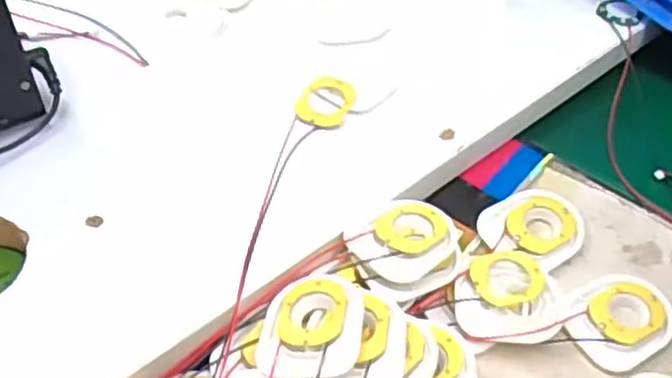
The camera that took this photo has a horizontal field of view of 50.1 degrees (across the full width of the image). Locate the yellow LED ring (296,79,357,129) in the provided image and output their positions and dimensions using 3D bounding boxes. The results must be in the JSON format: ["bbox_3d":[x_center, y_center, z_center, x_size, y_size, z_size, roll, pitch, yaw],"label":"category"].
[{"bbox_3d":[-0.006,-0.053,0.439,0.031,0.009,0.036,20,50,15],"label":"yellow LED ring"}]

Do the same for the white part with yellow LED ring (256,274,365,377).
[{"bbox_3d":[-0.011,0.063,0.340,0.047,0.009,0.056,7,48,4],"label":"white part with yellow LED ring"}]

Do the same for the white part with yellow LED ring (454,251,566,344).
[{"bbox_3d":[0.092,0.058,0.382,0.056,0.017,0.046,2,48,-1],"label":"white part with yellow LED ring"}]

